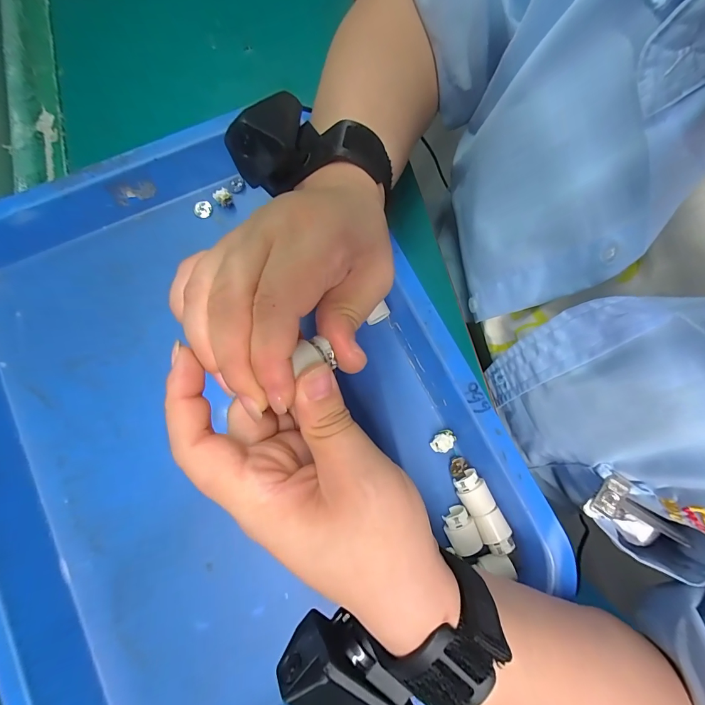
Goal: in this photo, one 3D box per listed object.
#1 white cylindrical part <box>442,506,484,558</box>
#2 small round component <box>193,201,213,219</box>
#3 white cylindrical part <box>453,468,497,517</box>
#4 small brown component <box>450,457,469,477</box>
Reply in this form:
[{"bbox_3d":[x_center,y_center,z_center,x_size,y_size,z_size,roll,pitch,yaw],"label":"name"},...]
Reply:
[{"bbox_3d":[0.075,0.124,0.252,0.021,0.024,0.028,-22,76,-4],"label":"white cylindrical part"},{"bbox_3d":[-0.129,-0.124,0.310,0.015,0.006,0.015,0,75,2],"label":"small round component"},{"bbox_3d":[0.086,0.100,0.257,0.021,0.022,0.027,-28,76,-5],"label":"white cylindrical part"},{"bbox_3d":[0.079,0.085,0.268,0.011,0.009,0.014,15,76,6],"label":"small brown component"}]

